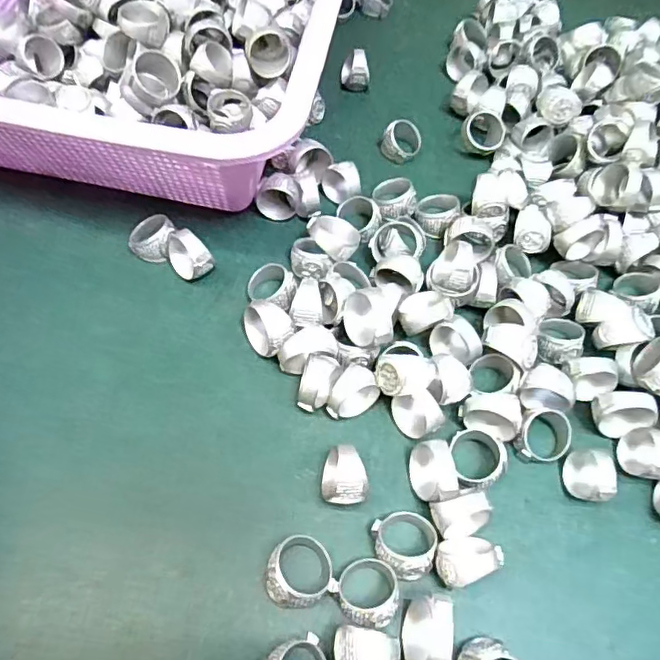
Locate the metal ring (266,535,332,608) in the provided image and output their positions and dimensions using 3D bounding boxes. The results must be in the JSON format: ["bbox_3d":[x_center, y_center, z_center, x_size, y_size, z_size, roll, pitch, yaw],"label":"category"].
[{"bbox_3d":[-0.012,0.097,0.231,0.025,0.018,0.026,2,62,-4],"label":"metal ring"}]

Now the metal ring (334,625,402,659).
[{"bbox_3d":[0.014,0.122,0.218,0.025,0.018,0.016,9,62,-1],"label":"metal ring"}]

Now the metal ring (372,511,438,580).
[{"bbox_3d":[0.031,0.089,0.240,0.027,0.015,0.026,2,62,-4],"label":"metal ring"}]

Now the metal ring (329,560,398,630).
[{"bbox_3d":[0.014,0.106,0.229,0.027,0.016,0.025,2,62,-4],"label":"metal ring"}]

